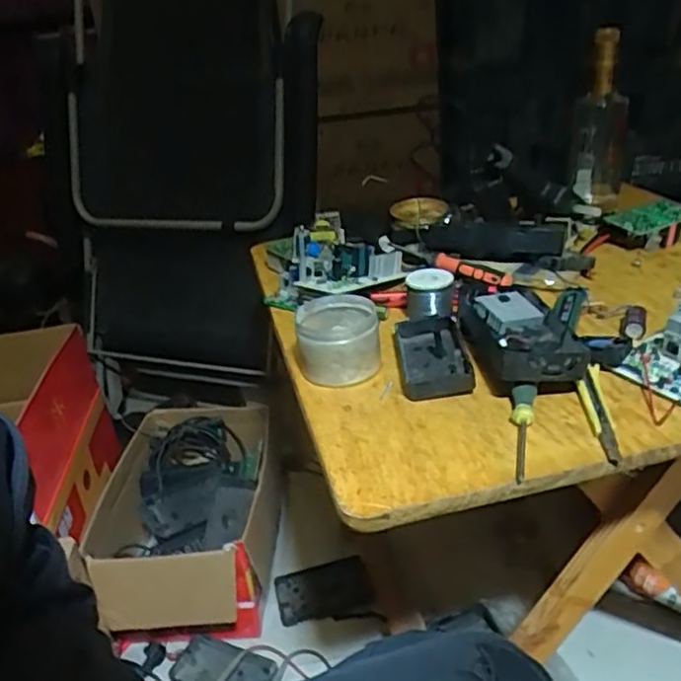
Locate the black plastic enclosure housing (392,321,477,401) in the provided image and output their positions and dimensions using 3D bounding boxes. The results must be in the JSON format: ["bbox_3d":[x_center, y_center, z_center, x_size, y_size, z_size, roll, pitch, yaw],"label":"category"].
[{"bbox_3d":[0.089,0.015,0.668,0.064,0.029,0.141,-7,27,0],"label":"black plastic enclosure housing"}]

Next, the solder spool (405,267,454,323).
[{"bbox_3d":[0.100,-0.052,0.737,0.054,0.043,0.054,-3,28,8],"label":"solder spool"}]

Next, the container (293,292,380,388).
[{"bbox_3d":[-0.002,0.001,0.670,0.079,0.065,0.085,-5,27,3],"label":"container"}]

